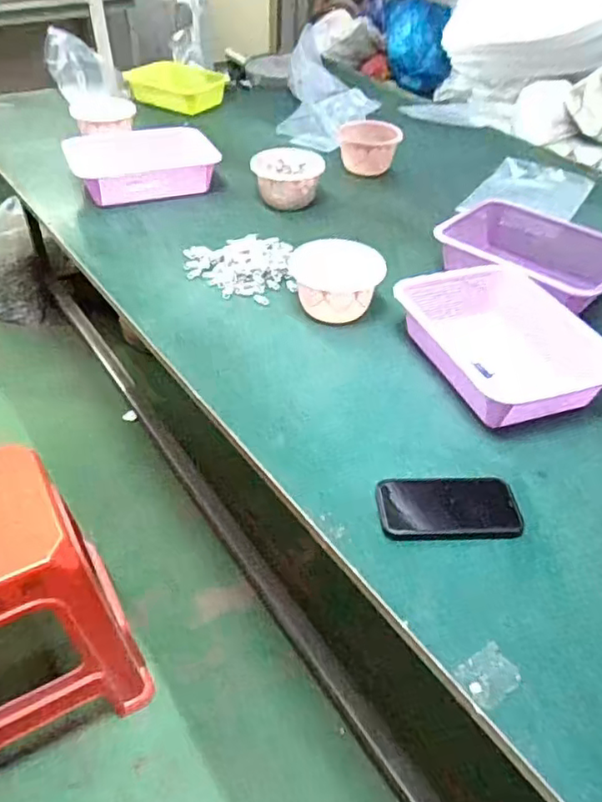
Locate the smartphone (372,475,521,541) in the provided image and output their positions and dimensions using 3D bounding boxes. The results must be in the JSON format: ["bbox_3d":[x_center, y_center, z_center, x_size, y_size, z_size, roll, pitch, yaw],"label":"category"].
[{"bbox_3d":[0.169,0.119,0.717,0.155,0.014,0.090,2,42,0],"label":"smartphone"}]

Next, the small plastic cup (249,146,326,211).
[{"bbox_3d":[-0.027,-0.471,1.318,0.150,0.068,0.178,4,42,3],"label":"small plastic cup"}]

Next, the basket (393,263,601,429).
[{"bbox_3d":[0.288,-0.088,0.904,0.205,0.073,0.299,-17,45,-19],"label":"basket"}]

